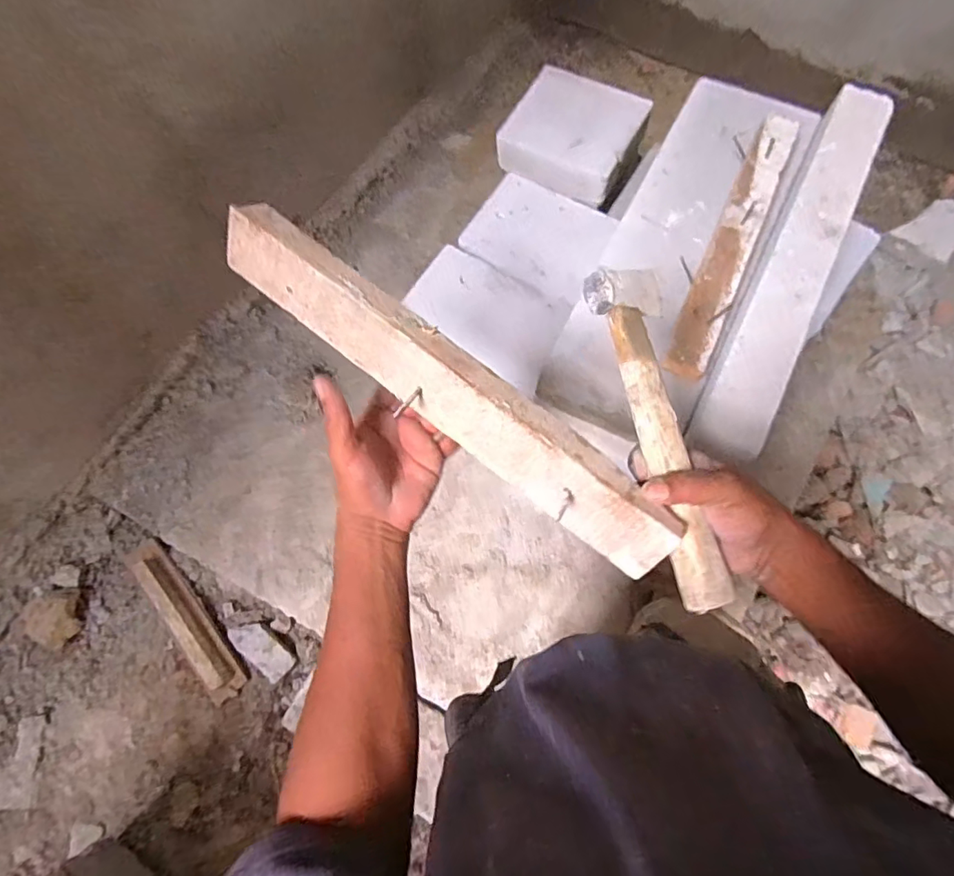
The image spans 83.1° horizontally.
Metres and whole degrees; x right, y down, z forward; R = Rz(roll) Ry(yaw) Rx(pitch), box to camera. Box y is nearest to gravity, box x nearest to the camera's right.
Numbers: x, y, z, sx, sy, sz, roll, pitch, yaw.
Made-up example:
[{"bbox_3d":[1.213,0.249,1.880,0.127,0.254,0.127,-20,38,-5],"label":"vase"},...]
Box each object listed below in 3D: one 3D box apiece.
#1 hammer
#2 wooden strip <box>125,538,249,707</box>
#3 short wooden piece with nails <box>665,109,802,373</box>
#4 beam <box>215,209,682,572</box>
[{"bbox_3d":[0.145,-0.010,0.413,0.069,0.039,0.269,-12,78,-1],"label":"hammer"},{"bbox_3d":[-0.673,0.404,1.231,0.080,0.043,0.414,-37,72,-10],"label":"wooden strip"},{"bbox_3d":[0.340,-0.265,0.720,0.064,0.048,0.415,23,72,11],"label":"short wooden piece with nails"},{"bbox_3d":[-0.031,-0.044,0.415,0.413,0.045,0.055,38,76,8],"label":"beam"}]

